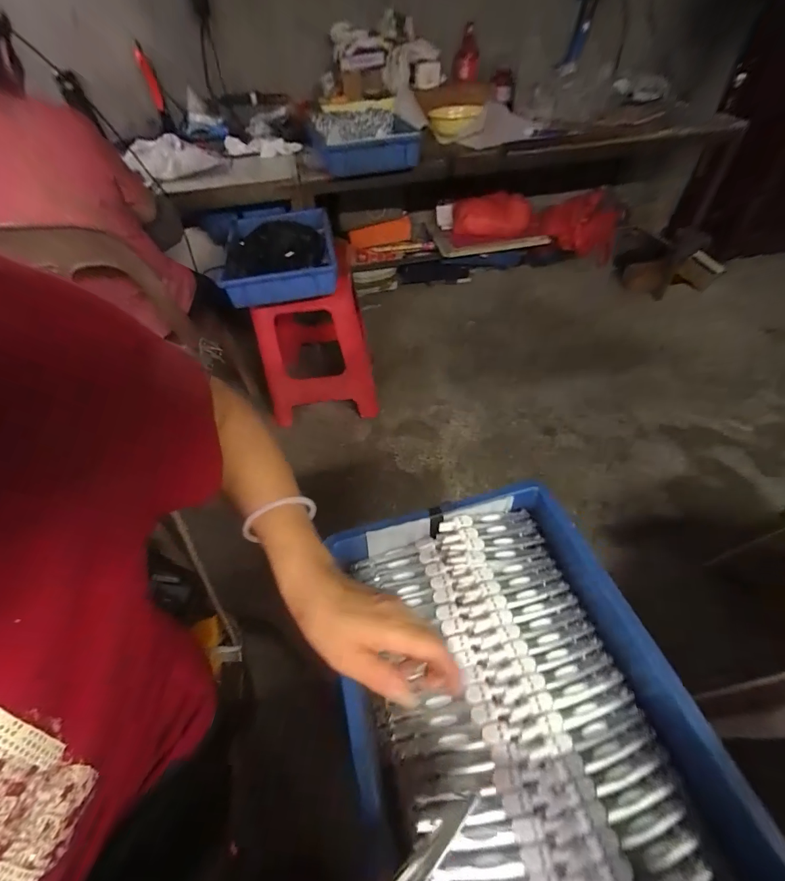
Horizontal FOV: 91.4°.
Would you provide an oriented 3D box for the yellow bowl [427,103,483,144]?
[{"bbox_3d":[0.210,-1.102,1.326,0.178,0.084,0.170,-2,49,2],"label":"yellow bowl"}]

